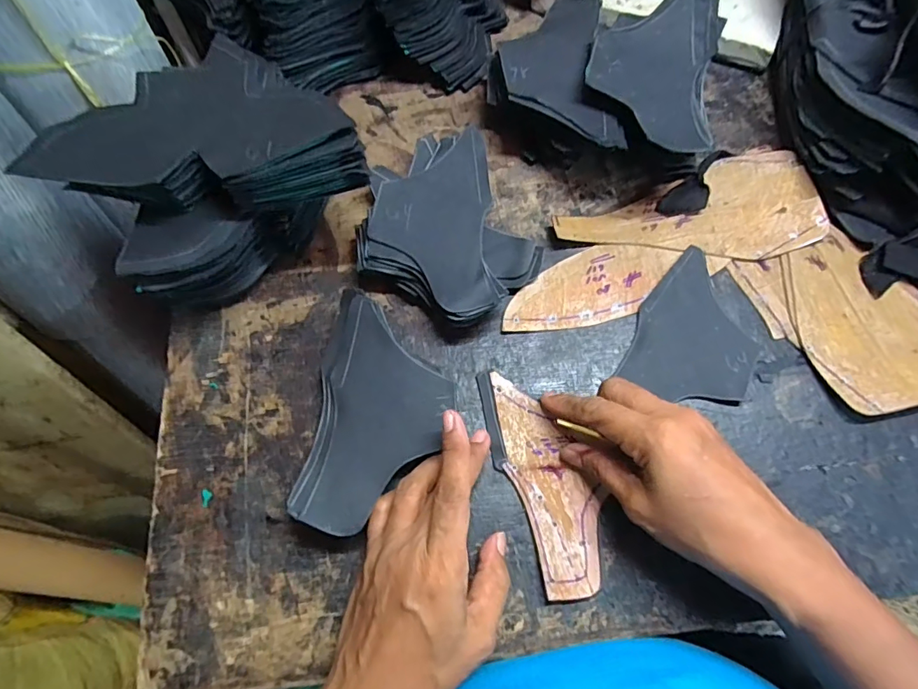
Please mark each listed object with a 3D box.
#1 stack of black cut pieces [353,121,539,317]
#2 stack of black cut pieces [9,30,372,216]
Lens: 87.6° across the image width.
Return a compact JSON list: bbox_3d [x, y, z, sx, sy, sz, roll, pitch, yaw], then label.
[{"bbox_3d":[-0.013,-0.083,0.356,0.120,0.035,0.144,-30,73,-8],"label":"stack of black cut pieces"},{"bbox_3d":[-0.156,-0.140,0.303,0.188,0.033,0.103,-5,71,0],"label":"stack of black cut pieces"}]

